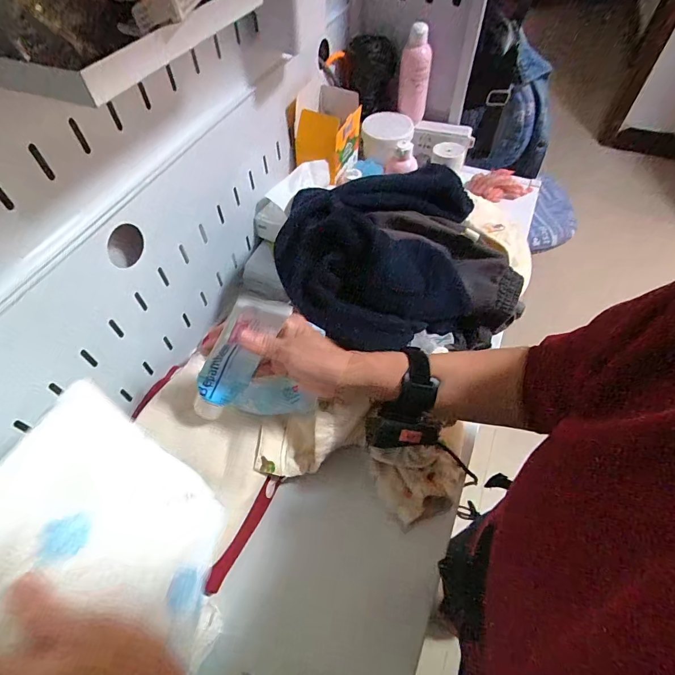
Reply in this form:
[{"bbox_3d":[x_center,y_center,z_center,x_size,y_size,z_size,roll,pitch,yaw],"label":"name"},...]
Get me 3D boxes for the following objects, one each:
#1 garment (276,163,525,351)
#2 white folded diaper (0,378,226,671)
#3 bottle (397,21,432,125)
[{"bbox_3d":[0.073,-0.108,0.536,0.291,0.148,0.214,-10,55,-5],"label":"garment"},{"bbox_3d":[-0.152,0.129,0.276,0.012,0.171,0.144,-22,41,26],"label":"white folded diaper"},{"bbox_3d":[0.133,-0.447,0.691,0.048,0.154,0.047,8,56,7],"label":"bottle"}]

